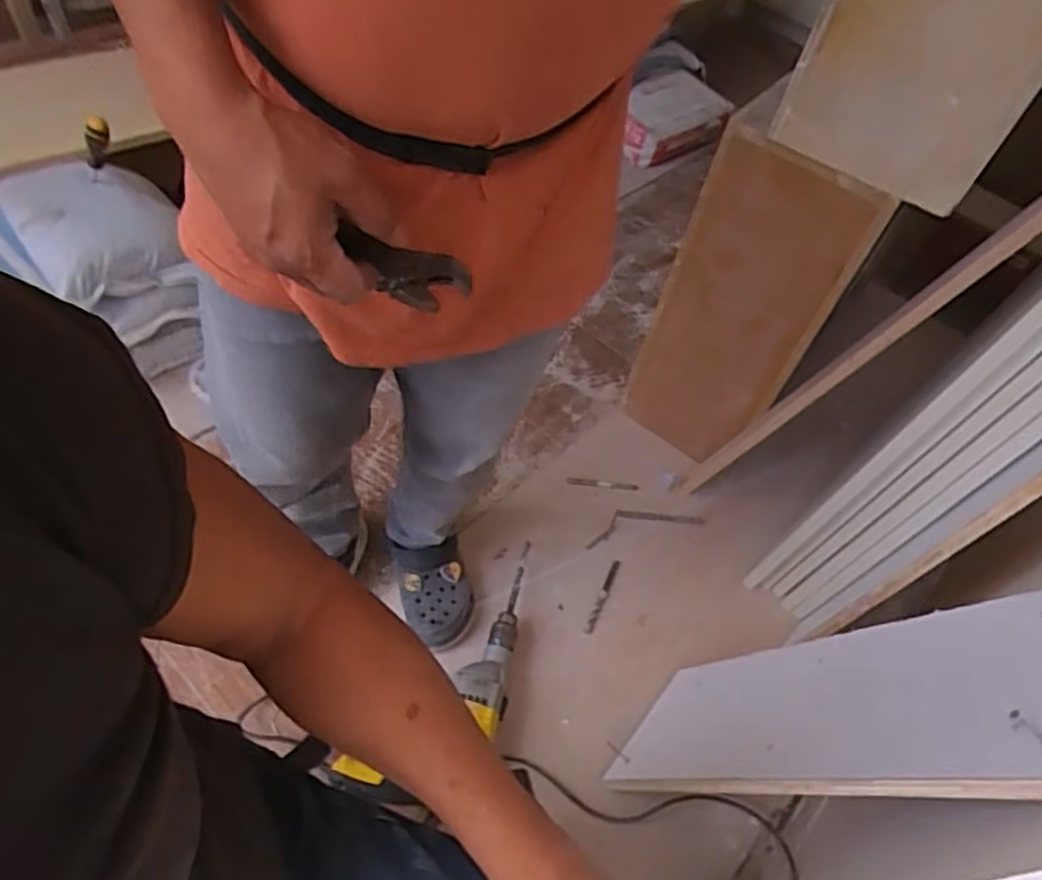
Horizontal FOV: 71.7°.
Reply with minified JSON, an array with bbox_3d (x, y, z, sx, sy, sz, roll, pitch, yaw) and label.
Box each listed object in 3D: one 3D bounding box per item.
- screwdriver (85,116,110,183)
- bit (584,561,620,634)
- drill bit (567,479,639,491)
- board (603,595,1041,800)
[{"bbox_3d":[-0.678,-0.464,1.152,0.029,0.107,0.023,-6,47,-39],"label":"screwdriver"},{"bbox_3d":[0.133,0.252,1.163,0.015,0.007,0.137,20,53,14],"label":"bit"},{"bbox_3d":[0.144,0.079,1.285,0.125,0.009,0.012,5,51,2],"label":"drill bit"},{"bbox_3d":[0.308,0.283,0.759,0.021,0.611,0.209,49,55,1],"label":"board"}]

